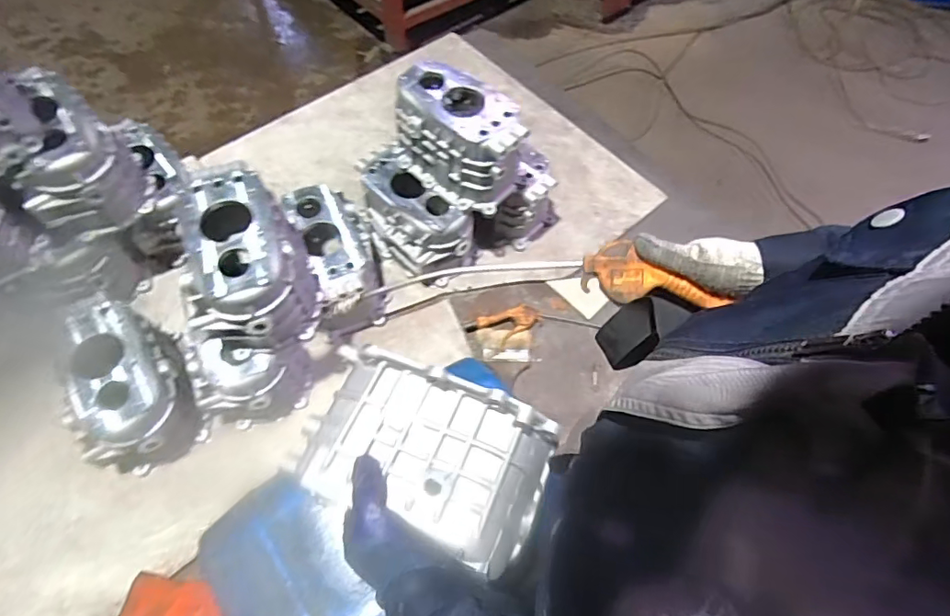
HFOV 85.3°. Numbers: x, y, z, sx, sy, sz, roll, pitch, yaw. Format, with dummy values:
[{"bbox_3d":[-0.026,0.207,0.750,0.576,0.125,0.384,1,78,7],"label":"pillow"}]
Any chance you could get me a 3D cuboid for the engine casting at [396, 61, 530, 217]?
[{"bbox_3d":[-0.026,-0.318,0.956,0.142,0.162,0.251,-39,69,-22],"label":"engine casting"}]

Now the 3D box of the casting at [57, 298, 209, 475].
[{"bbox_3d":[-0.567,0.124,0.871,0.161,0.165,0.254,-17,63,-12],"label":"casting"}]

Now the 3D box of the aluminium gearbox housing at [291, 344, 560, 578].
[{"bbox_3d":[-0.047,0.142,0.538,0.247,0.058,0.167,22,61,9],"label":"aluminium gearbox housing"}]

